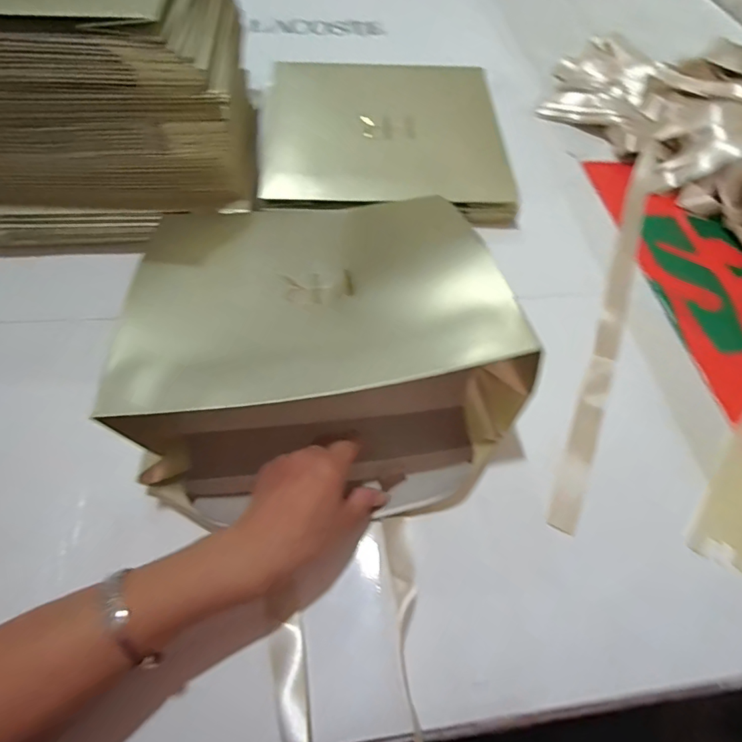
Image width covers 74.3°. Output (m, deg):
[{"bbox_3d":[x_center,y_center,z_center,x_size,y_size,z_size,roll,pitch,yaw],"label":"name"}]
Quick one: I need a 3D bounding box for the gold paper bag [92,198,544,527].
[{"bbox_3d":[-0.046,-0.051,0.433,0.295,0.122,0.306,-4,59,-7],"label":"gold paper bag"}]

